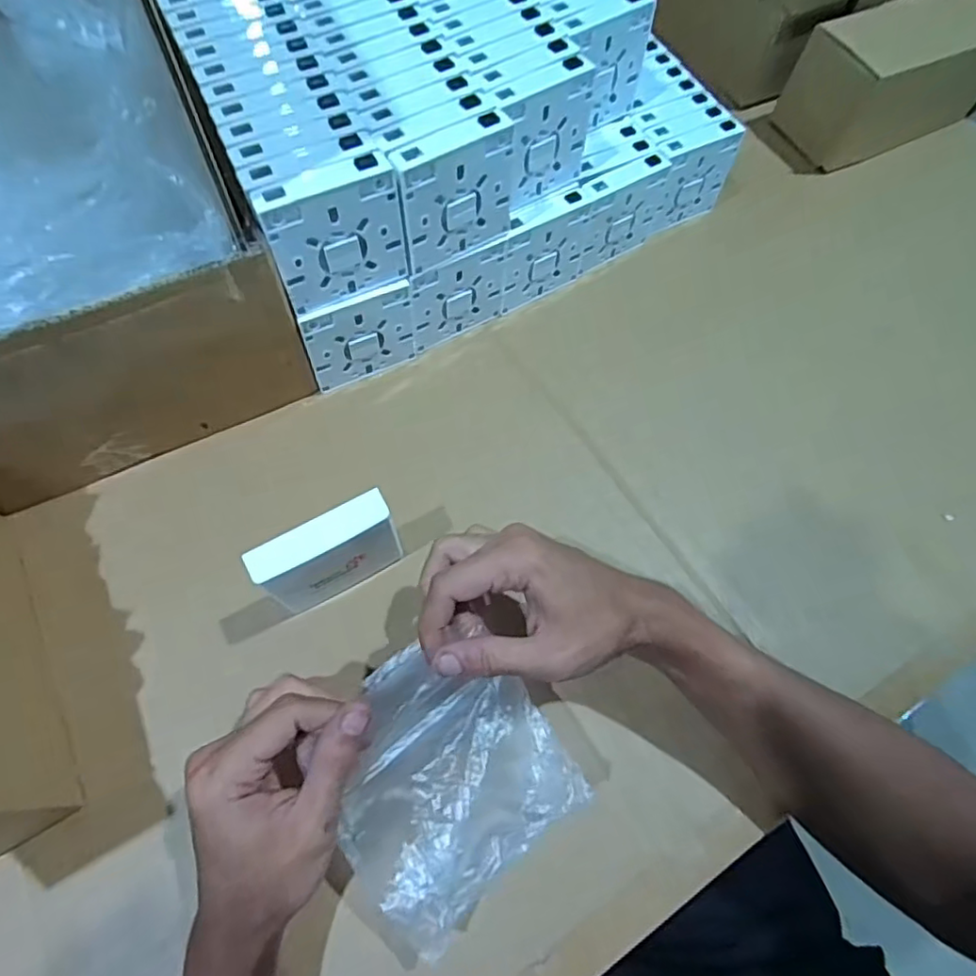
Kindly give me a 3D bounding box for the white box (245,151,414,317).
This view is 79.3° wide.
[{"bbox_3d":[-0.099,-0.164,0.388,0.086,0.086,0.020,-27,65,-13],"label":"white box"}]

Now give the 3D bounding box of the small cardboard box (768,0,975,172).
[{"bbox_3d":[0.429,-0.433,0.619,0.198,0.099,0.107,-26,68,-14],"label":"small cardboard box"}]

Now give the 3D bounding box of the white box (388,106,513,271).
[{"bbox_3d":[-0.023,-0.204,0.411,0.090,0.088,0.019,-30,66,-15],"label":"white box"}]

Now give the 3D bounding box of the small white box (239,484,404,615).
[{"bbox_3d":[-0.099,0.047,0.382,0.086,0.091,0.025,-28,69,-15],"label":"small white box"}]

